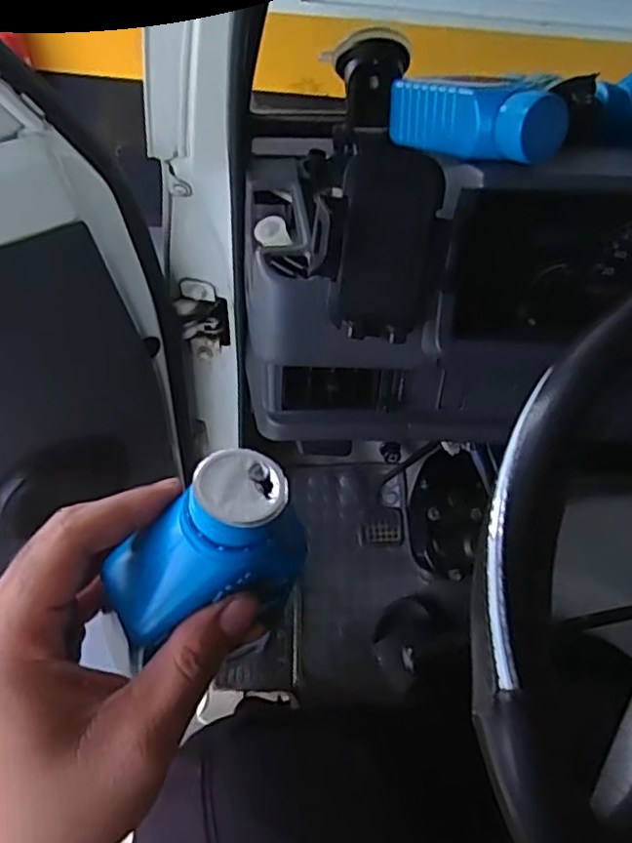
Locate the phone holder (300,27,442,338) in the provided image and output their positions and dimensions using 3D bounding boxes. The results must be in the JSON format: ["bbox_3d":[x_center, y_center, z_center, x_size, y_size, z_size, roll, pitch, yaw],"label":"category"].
[{"bbox_3d":[0.036,-0.176,0.455,0.082,0.086,0.247,1,51,-5],"label":"phone holder"}]

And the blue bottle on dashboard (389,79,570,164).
[{"bbox_3d":[0.096,-0.204,0.426,0.034,0.043,0.144,-25,37,-23],"label":"blue bottle on dashboard"}]

